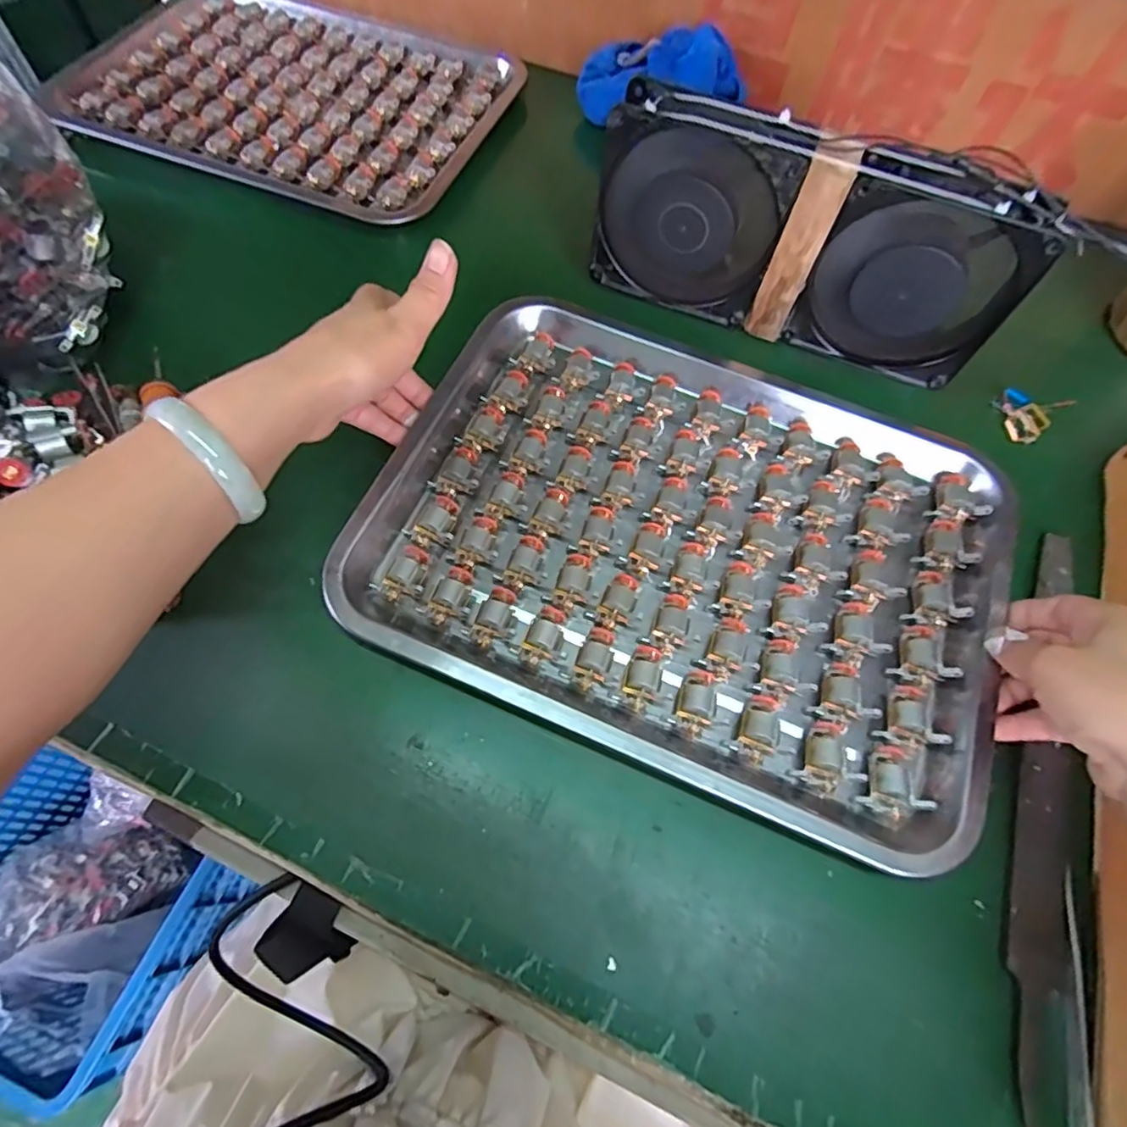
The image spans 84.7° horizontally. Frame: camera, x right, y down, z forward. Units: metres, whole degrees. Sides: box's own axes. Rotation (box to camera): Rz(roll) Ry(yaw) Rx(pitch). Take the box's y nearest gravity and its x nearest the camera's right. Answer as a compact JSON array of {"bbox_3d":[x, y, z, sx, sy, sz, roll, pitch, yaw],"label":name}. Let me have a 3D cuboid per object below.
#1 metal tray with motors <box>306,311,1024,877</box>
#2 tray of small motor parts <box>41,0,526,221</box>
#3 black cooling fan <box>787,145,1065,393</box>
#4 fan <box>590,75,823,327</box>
[{"bbox_3d":[0.073,-0.018,0.363,0.345,0.033,0.270,22,67,10],"label":"metal tray with motors"},{"bbox_3d":[-0.228,-0.420,0.536,0.343,0.031,0.246,17,66,8],"label":"tray of small motor parts"},{"bbox_3d":[0.223,-0.186,0.395,0.117,0.124,0.044,21,65,8],"label":"black cooling fan"},{"bbox_3d":[0.085,-0.234,0.410,0.122,0.118,0.047,20,65,7],"label":"fan"}]

